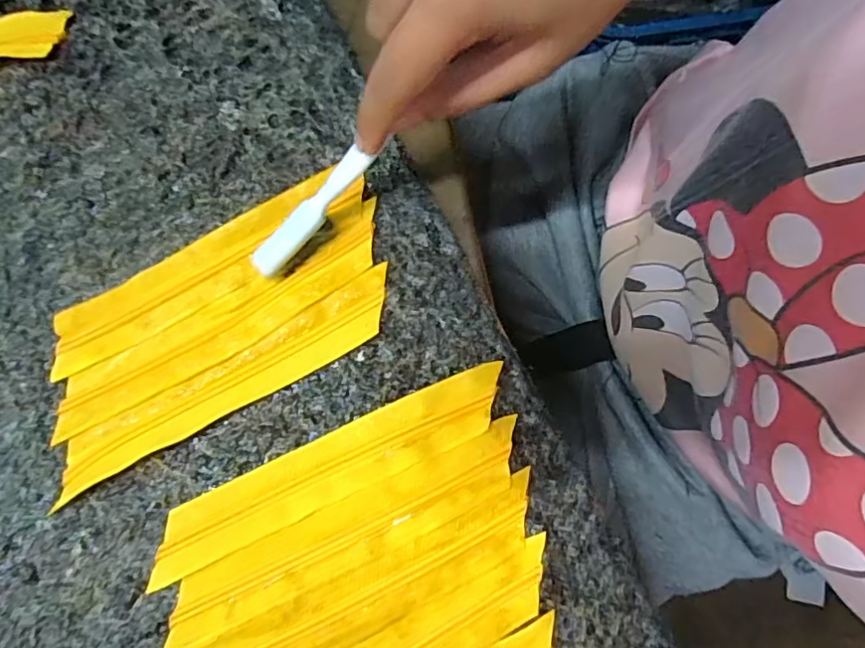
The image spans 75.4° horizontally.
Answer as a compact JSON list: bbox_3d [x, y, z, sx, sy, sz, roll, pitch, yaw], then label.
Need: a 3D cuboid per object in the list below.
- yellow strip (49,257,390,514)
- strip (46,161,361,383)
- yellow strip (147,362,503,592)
[{"bbox_3d":[-0.093,0.027,0.259,0.170,0.009,0.027,-31,81,-5],"label":"yellow strip"},{"bbox_3d":[-0.107,-0.027,0.270,0.163,0.008,0.030,-30,81,-5],"label":"strip"},{"bbox_3d":[-0.045,0.066,0.254,0.169,0.006,0.029,-25,80,-4],"label":"yellow strip"}]

